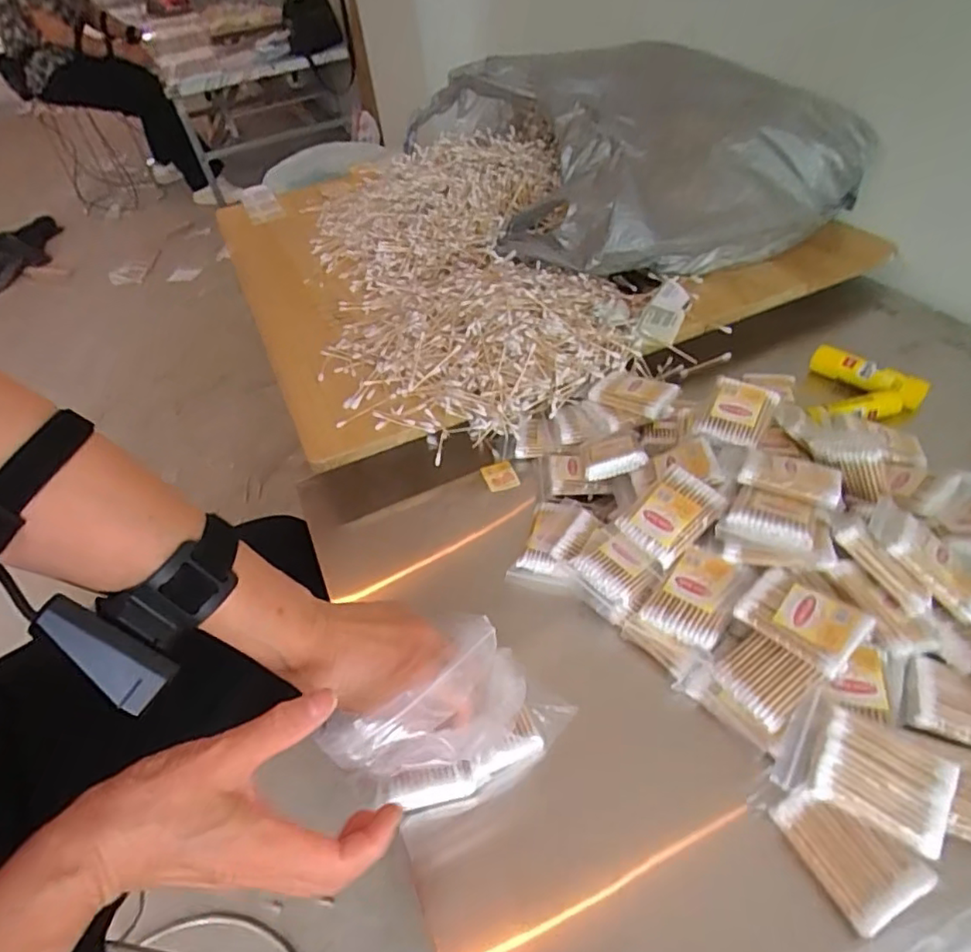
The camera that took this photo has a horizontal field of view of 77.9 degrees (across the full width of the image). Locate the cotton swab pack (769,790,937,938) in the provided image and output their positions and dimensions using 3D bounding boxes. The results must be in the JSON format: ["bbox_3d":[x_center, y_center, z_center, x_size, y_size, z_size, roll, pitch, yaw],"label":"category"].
[{"bbox_3d":[0.217,0.218,0.355,0.054,0.015,0.070,-22,50,-15],"label":"cotton swab pack"}]

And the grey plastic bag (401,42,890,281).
[{"bbox_3d":[0.163,-0.499,0.880,0.393,0.152,0.599,-19,49,-12],"label":"grey plastic bag"}]

